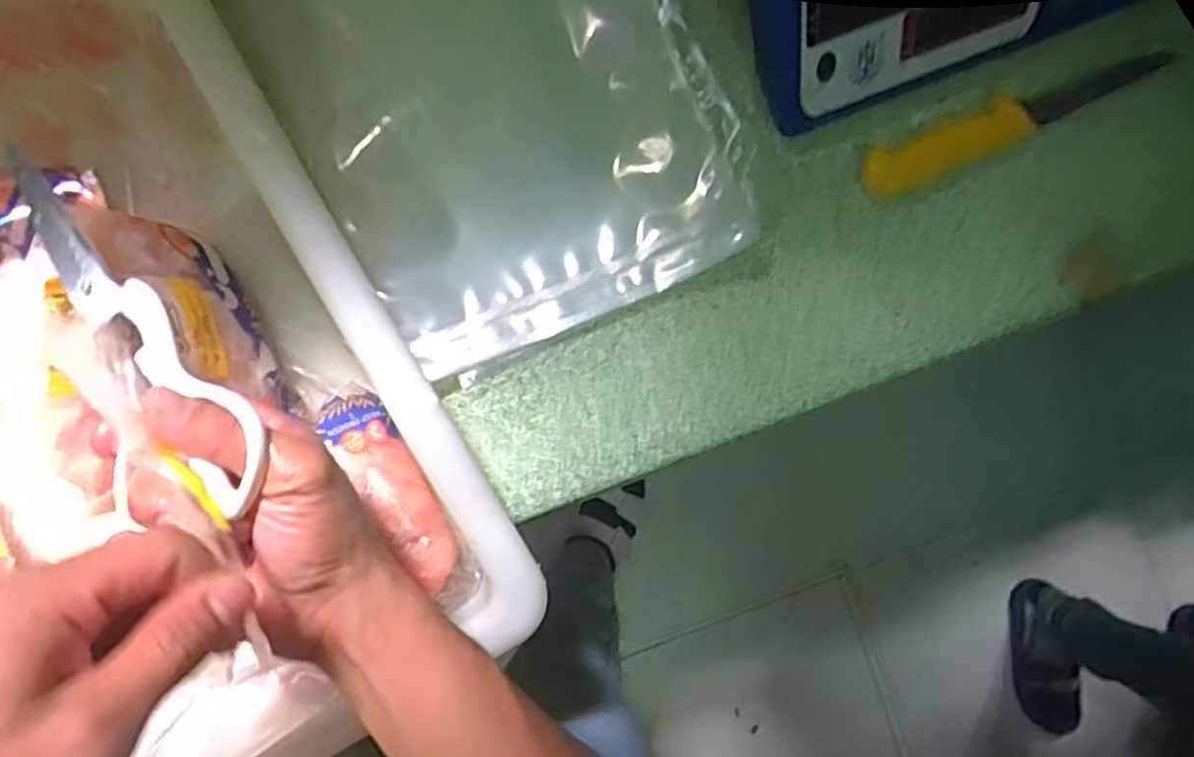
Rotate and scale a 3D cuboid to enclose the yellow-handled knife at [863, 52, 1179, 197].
[{"bbox_3d":[0.300,-0.186,0.523,0.235,0.018,0.035,-23,90,-6],"label":"yellow-handled knife"}]

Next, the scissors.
[{"bbox_3d":[-0.212,-0.015,0.310,0.067,0.015,0.186,-38,80,-5],"label":"scissors"}]

